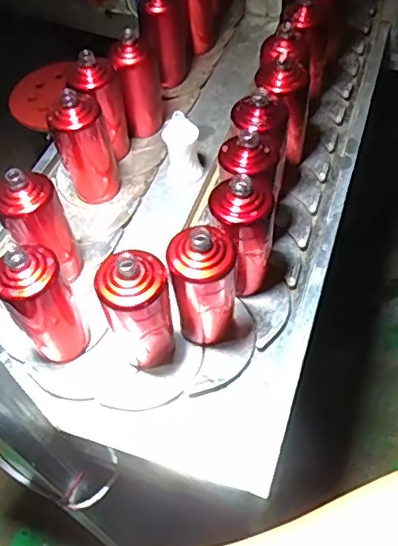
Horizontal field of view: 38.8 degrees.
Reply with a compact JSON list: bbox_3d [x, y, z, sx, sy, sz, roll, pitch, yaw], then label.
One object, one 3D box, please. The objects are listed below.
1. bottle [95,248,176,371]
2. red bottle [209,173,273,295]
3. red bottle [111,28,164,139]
[{"bbox_3d":[-0.072,0.051,0.707,0.080,0.196,0.067,-19,56,-8],"label":"bottle"},{"bbox_3d":[0.061,-0.051,0.764,0.081,0.168,0.072,-15,55,-5],"label":"red bottle"},{"bbox_3d":[-0.111,-0.336,1.014,0.069,0.179,0.068,-3,55,3],"label":"red bottle"}]

